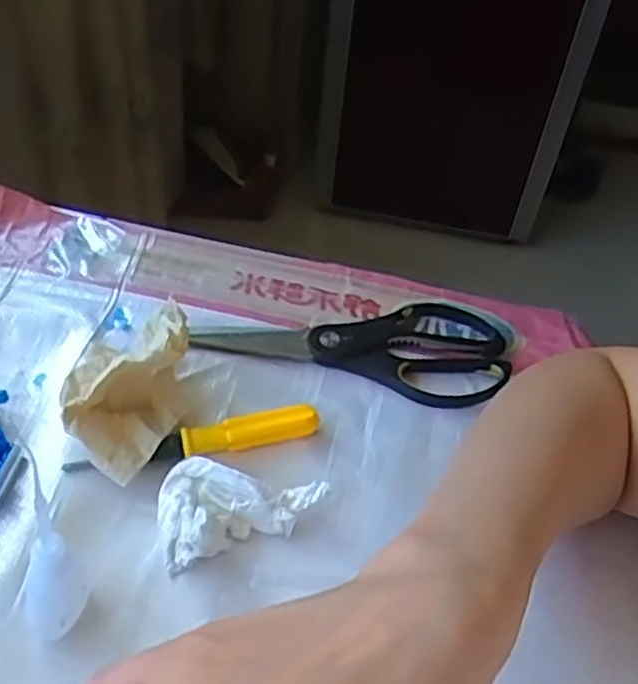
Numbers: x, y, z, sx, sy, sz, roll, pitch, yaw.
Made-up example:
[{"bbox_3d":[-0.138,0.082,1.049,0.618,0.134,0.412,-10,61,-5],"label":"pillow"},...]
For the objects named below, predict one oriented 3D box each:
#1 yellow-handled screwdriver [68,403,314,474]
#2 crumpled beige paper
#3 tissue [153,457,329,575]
[{"bbox_3d":[-0.069,0.058,0.428,0.142,0.017,0.017,-10,47,-17],"label":"yellow-handled screwdriver"},{"bbox_3d":[-0.112,0.024,0.431,0.065,0.053,0.116,4,44,-3],"label":"crumpled beige paper"},{"bbox_3d":[-0.043,0.084,0.399,0.084,0.027,0.053,-11,47,-18],"label":"tissue"}]

